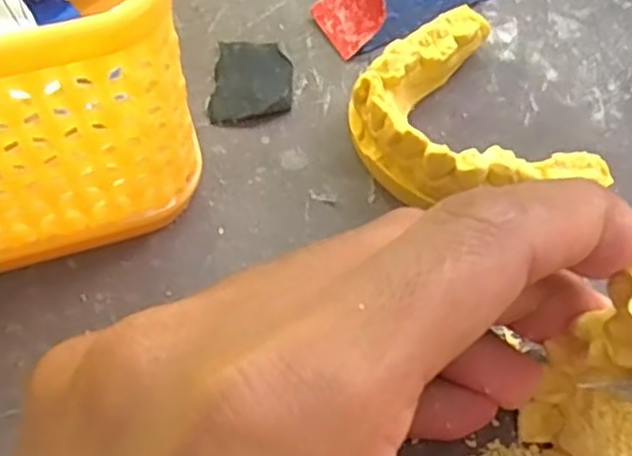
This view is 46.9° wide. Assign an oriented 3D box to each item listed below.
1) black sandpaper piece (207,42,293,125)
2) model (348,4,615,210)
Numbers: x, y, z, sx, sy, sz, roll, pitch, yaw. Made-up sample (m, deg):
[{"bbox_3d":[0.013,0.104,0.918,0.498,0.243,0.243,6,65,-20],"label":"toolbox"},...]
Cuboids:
[{"bbox_3d":[-0.017,-0.039,0.195,0.021,0.004,0.028,1,58,-1],"label":"black sandpaper piece"},{"bbox_3d":[0.033,-0.027,0.178,0.048,0.029,0.056,-20,61,-14],"label":"model"}]

